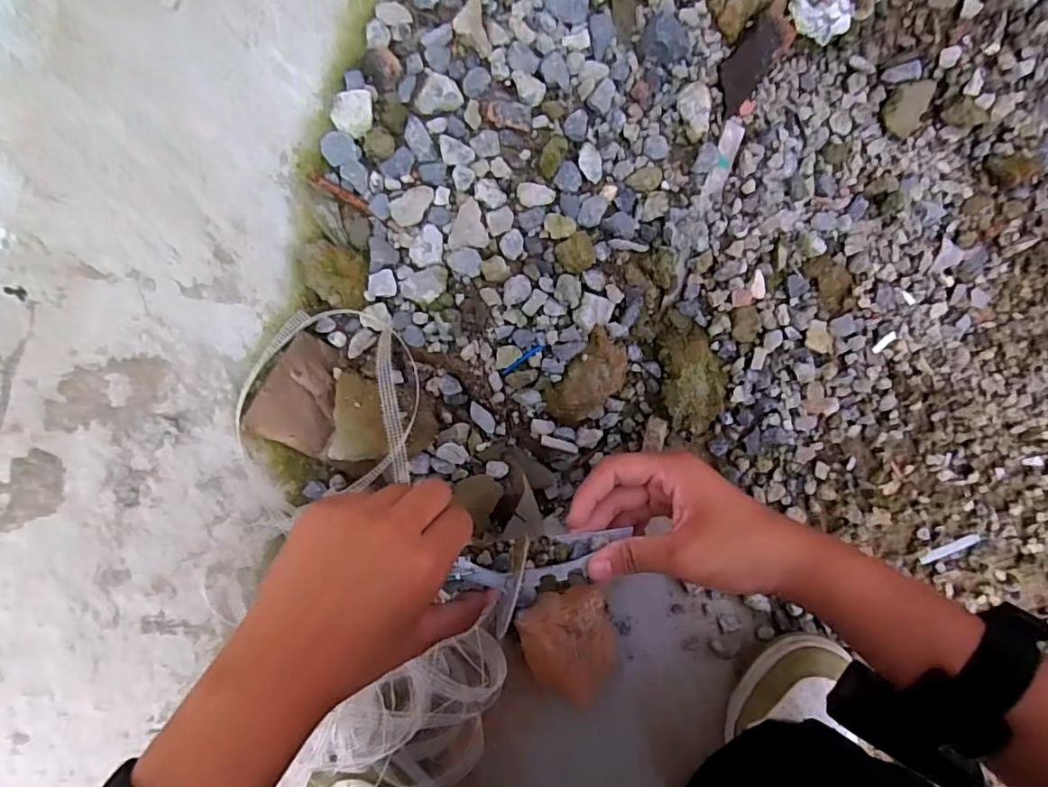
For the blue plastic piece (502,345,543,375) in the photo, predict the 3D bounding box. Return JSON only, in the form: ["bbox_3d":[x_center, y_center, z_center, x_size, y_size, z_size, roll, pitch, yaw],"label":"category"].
[{"bbox_3d":[-0.001,-0.024,0.401,0.034,0.004,0.004,-35,97,-1],"label":"blue plastic piece"}]

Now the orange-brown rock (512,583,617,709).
[{"bbox_3d":[0.036,0.186,0.419,0.067,0.052,0.070,0,90,-2],"label":"orange-brown rock"}]

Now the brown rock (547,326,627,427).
[{"bbox_3d":[0.050,-0.009,0.410,0.044,0.023,0.071,37,91,-7],"label":"brown rock"}]

